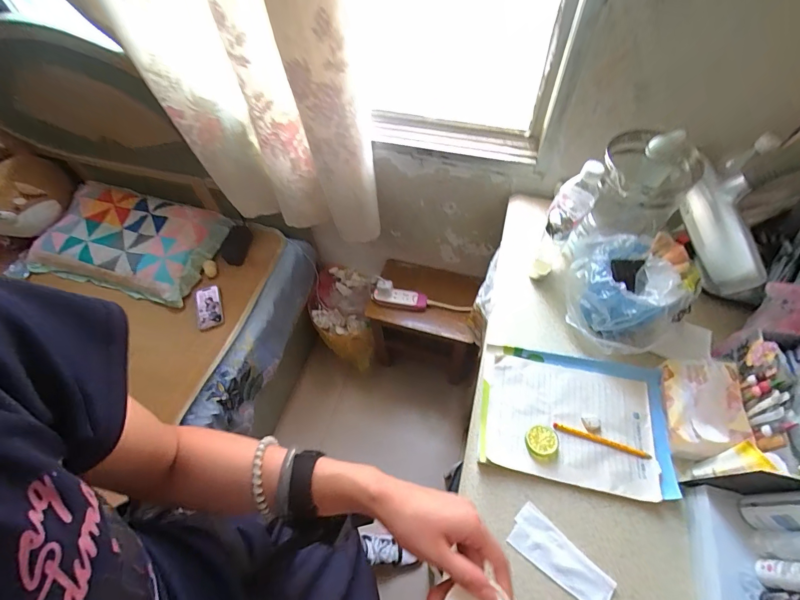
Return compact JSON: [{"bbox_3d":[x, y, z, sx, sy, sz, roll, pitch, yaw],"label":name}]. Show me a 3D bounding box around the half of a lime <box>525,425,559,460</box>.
[{"bbox_3d":[0.224,0.222,0.587,0.049,0.016,0.048,0,62,0],"label":"half of a lime"}]

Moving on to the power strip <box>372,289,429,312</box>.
[{"bbox_3d":[-0.001,-0.005,1.164,0.171,0.032,0.056,11,90,9],"label":"power strip"}]

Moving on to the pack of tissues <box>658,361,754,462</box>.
[{"bbox_3d":[0.460,0.159,0.570,0.088,0.061,0.148,12,63,6],"label":"pack of tissues"}]

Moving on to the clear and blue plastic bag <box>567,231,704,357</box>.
[{"bbox_3d":[0.375,-0.023,0.637,0.177,0.120,0.160,38,68,18],"label":"clear and blue plastic bag"}]

